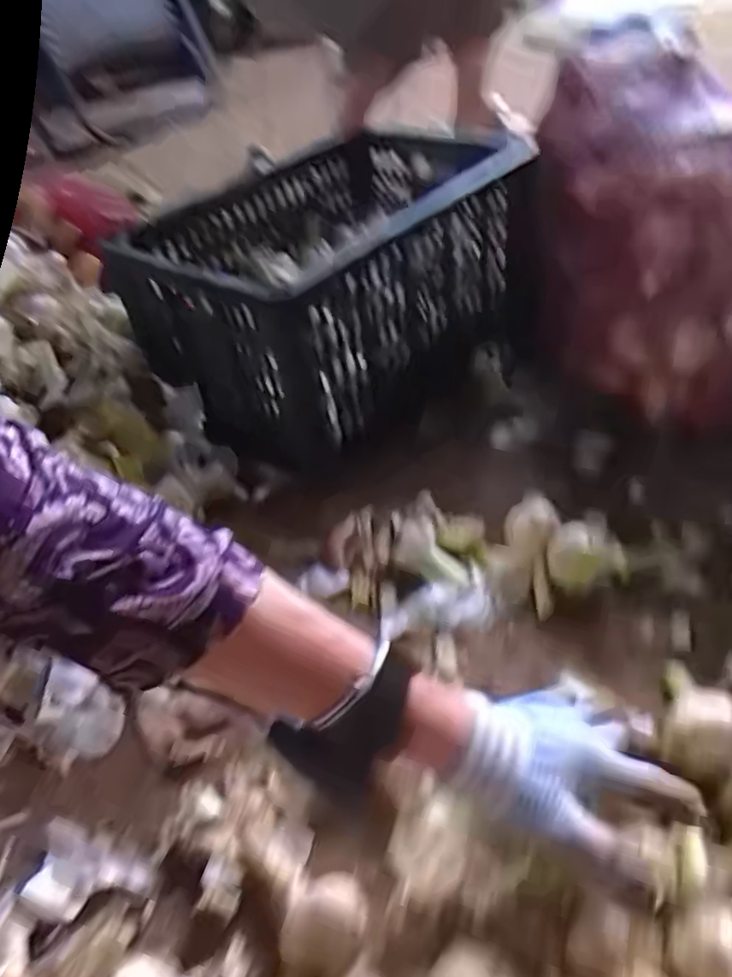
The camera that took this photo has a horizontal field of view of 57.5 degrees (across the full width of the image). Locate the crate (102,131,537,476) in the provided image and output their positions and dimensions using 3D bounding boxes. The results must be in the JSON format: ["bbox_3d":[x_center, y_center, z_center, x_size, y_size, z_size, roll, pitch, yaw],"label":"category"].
[{"bbox_3d":[-0.039,-0.270,0.837,0.341,0.212,0.465,27,51,32],"label":"crate"}]

